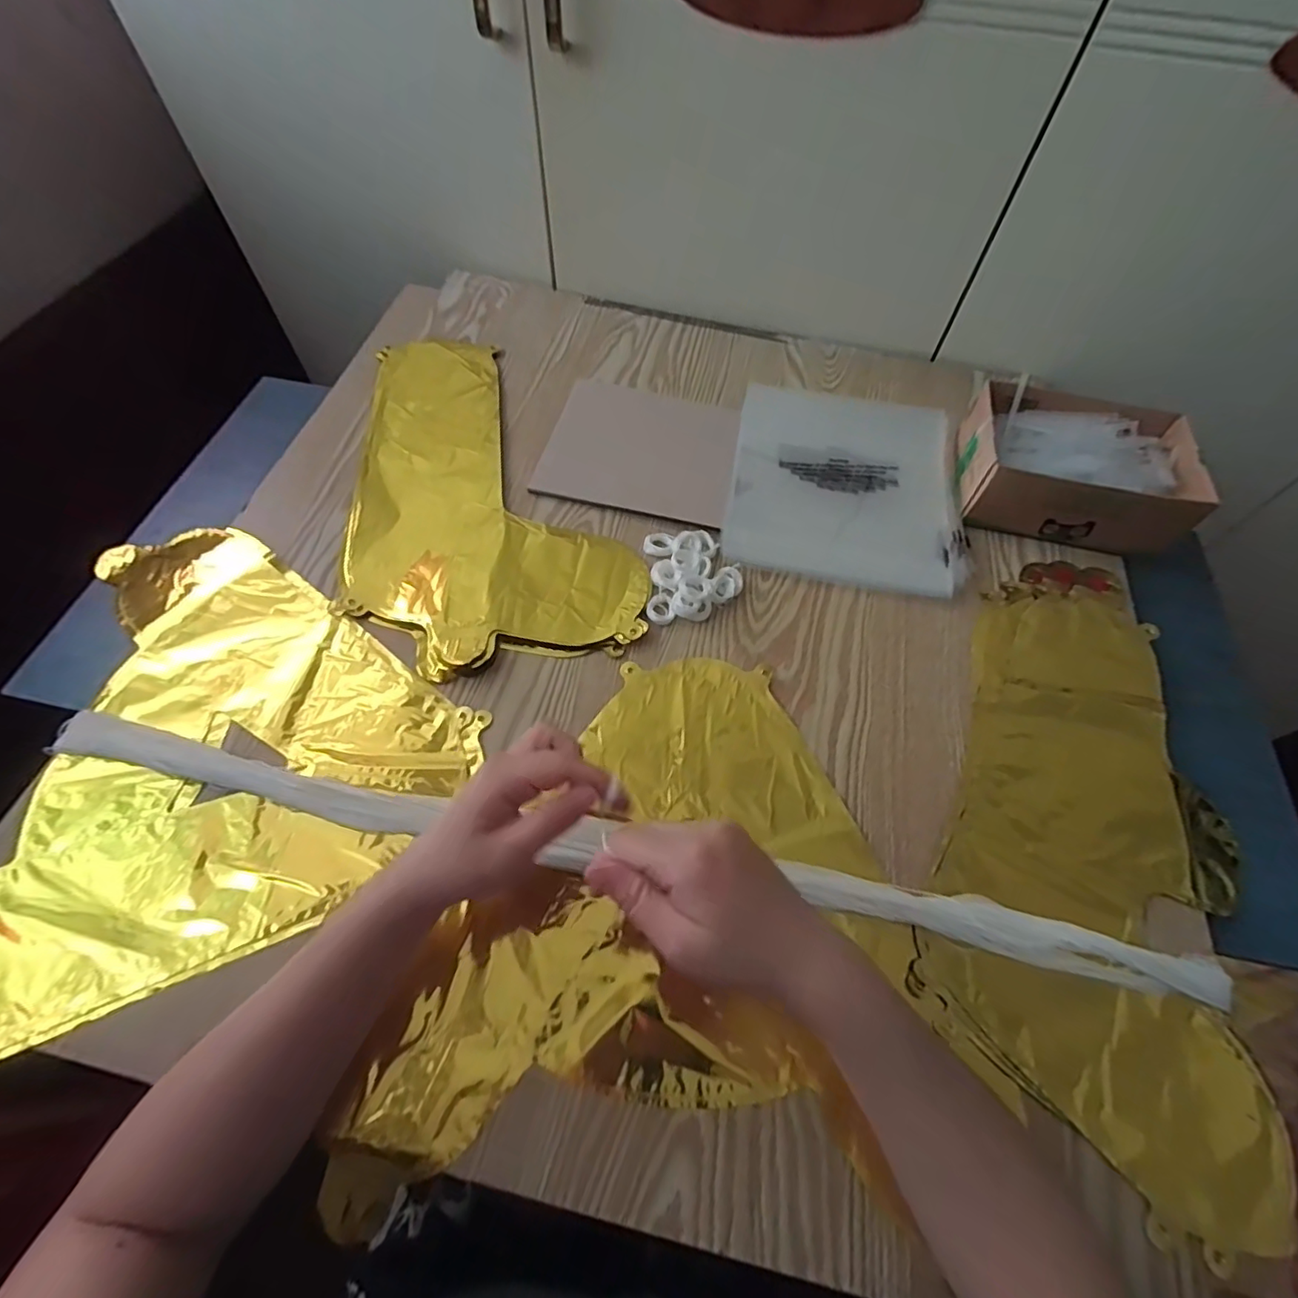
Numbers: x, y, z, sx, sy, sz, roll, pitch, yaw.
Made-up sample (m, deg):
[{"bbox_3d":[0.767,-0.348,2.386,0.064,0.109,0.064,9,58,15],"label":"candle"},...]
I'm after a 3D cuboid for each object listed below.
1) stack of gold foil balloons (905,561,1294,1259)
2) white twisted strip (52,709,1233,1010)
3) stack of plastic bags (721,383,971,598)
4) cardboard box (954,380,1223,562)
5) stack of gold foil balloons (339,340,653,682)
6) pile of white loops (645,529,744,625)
[{"bbox_3d":[0.324,0.116,0.417,0.202,0.013,0.428,22,63,9],"label":"stack of gold foil balloons"},{"bbox_3d":[-0.025,0.136,0.401,0.788,0.022,0.033,10,62,4],"label":"white twisted strip"},{"bbox_3d":[0.186,-0.159,0.562,0.207,0.014,0.221,11,62,4],"label":"stack of plastic bags"},{"bbox_3d":[0.385,-0.167,0.540,0.182,0.057,0.135,13,62,5],"label":"cardboard box"},{"bbox_3d":[-0.159,-0.160,0.550,0.235,0.014,0.397,-12,63,-8],"label":"stack of gold foil balloons"},{"bbox_3d":[0.038,-0.066,0.503,0.078,0.021,0.087,-1,62,-2],"label":"pile of white loops"}]

